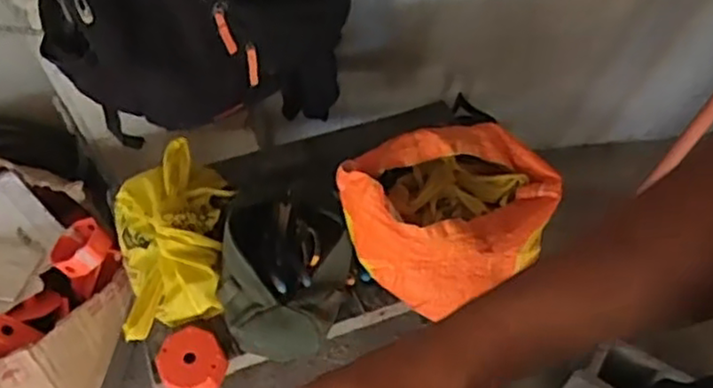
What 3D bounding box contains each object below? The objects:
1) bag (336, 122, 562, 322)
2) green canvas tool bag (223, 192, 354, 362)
[{"bbox_3d":[0.153,0.043,1.130,0.325,0.215,0.225,-17,57,-10],"label":"bag"},{"bbox_3d":[-0.115,0.118,1.164,0.205,0.106,0.280,0,55,2],"label":"green canvas tool bag"}]

